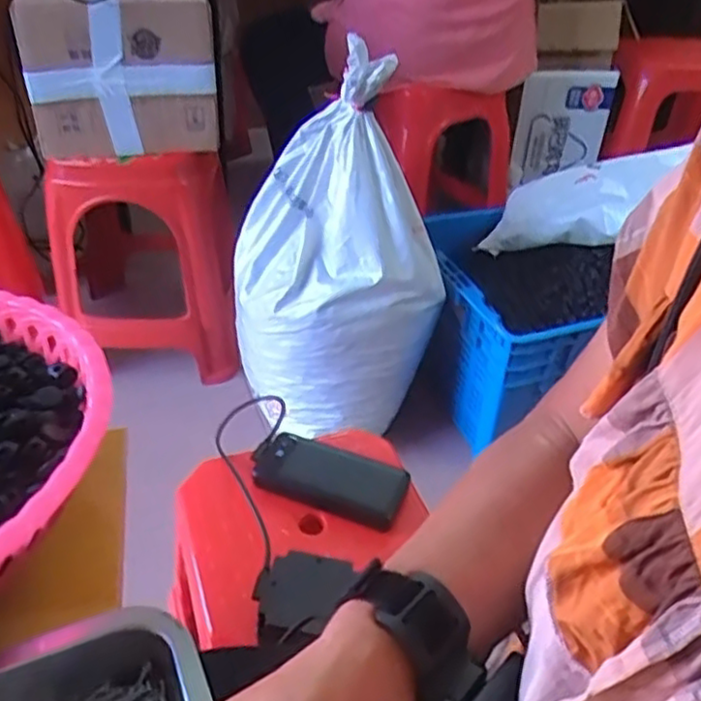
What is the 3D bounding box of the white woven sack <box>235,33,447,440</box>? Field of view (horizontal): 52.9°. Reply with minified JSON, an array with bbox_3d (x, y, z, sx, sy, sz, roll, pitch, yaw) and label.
[{"bbox_3d":[-0.021,-0.144,1.081,0.291,0.503,0.240,-10,39,-18],"label":"white woven sack"}]

